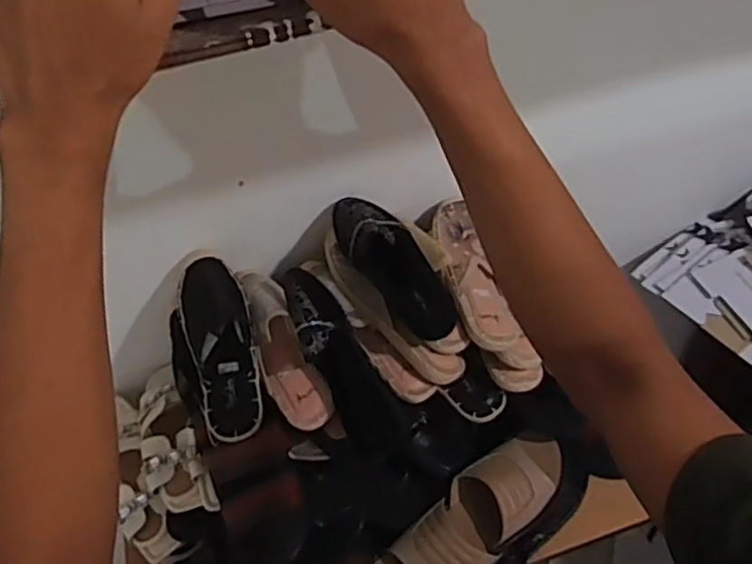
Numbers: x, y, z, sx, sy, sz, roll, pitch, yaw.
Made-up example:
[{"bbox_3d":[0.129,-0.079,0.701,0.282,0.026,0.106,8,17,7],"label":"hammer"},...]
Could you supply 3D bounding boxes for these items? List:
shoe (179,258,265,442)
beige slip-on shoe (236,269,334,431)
[{"bbox_3d":[-0.196,0.075,0.845,0.089,0.056,0.245,-14,70,-8],"label":"shoe"},{"bbox_3d":[-0.124,0.073,0.859,0.064,0.070,0.238,-21,69,-13],"label":"beige slip-on shoe"}]

